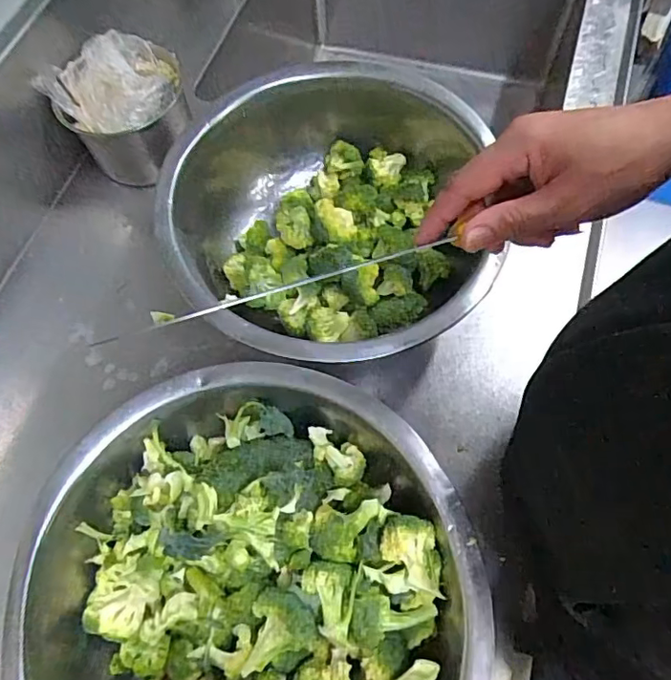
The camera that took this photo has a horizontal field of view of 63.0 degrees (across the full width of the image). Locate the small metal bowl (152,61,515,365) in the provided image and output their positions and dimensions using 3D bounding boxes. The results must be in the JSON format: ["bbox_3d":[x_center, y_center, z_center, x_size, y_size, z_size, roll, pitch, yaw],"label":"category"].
[{"bbox_3d":[-0.008,-0.124,0.589,0.321,0.117,0.345,-1,65,1],"label":"small metal bowl"}]

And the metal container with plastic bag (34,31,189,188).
[{"bbox_3d":[-0.254,-0.282,0.683,0.149,0.120,0.126,-36,68,-12],"label":"metal container with plastic bag"}]

